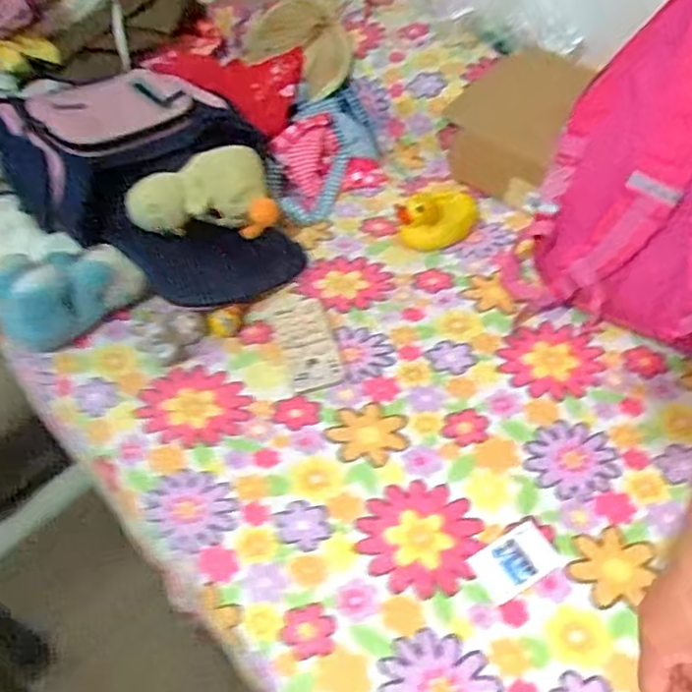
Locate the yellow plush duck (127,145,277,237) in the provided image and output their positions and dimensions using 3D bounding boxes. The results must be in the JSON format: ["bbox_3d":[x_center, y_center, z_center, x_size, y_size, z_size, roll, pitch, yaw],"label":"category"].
[{"bbox_3d":[-0.236,-0.256,1.017,0.234,0.095,0.147,-14,53,-7],"label":"yellow plush duck"}]

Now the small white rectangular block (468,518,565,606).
[{"bbox_3d":[0.183,0.233,0.681,0.089,0.004,0.057,-25,55,-14],"label":"small white rectangular block"}]

